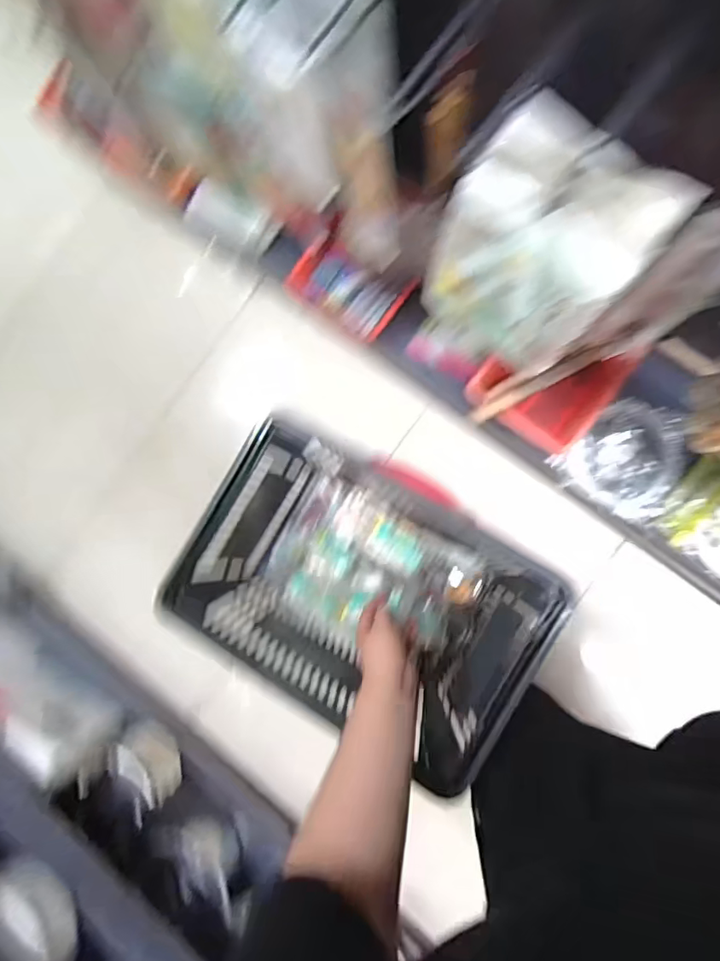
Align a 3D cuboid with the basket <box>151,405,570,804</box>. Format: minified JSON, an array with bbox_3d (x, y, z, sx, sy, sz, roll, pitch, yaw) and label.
[{"bbox_3d":[0.013,0.170,0.789,0.469,0.254,0.319,30,89,9],"label":"basket"}]

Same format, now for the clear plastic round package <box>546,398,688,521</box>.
[{"bbox_3d":[0.601,-0.059,1.185,0.255,0.039,0.243,-1,85,7],"label":"clear plastic round package"}]

